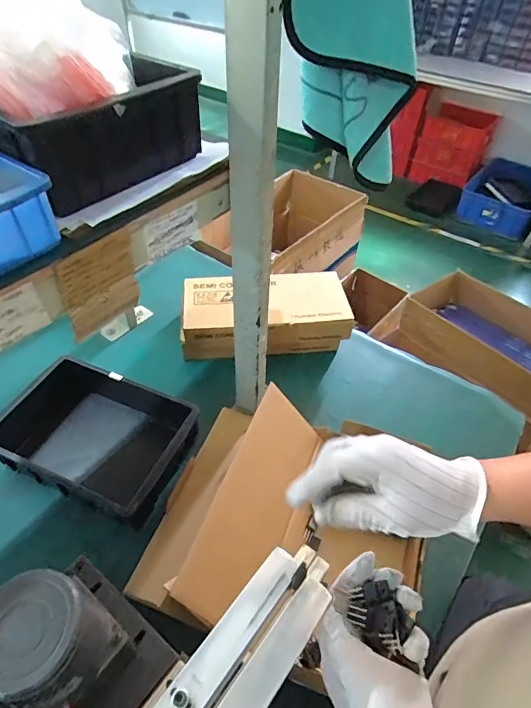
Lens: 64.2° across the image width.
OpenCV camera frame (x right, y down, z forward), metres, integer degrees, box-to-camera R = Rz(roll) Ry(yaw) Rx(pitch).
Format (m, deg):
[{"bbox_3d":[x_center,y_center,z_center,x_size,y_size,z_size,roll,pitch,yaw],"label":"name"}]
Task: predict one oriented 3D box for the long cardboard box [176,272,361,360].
[{"bbox_3d":[-0.001,-0.073,0.885,0.327,0.113,0.159,-3,48,-5],"label":"long cardboard box"}]

